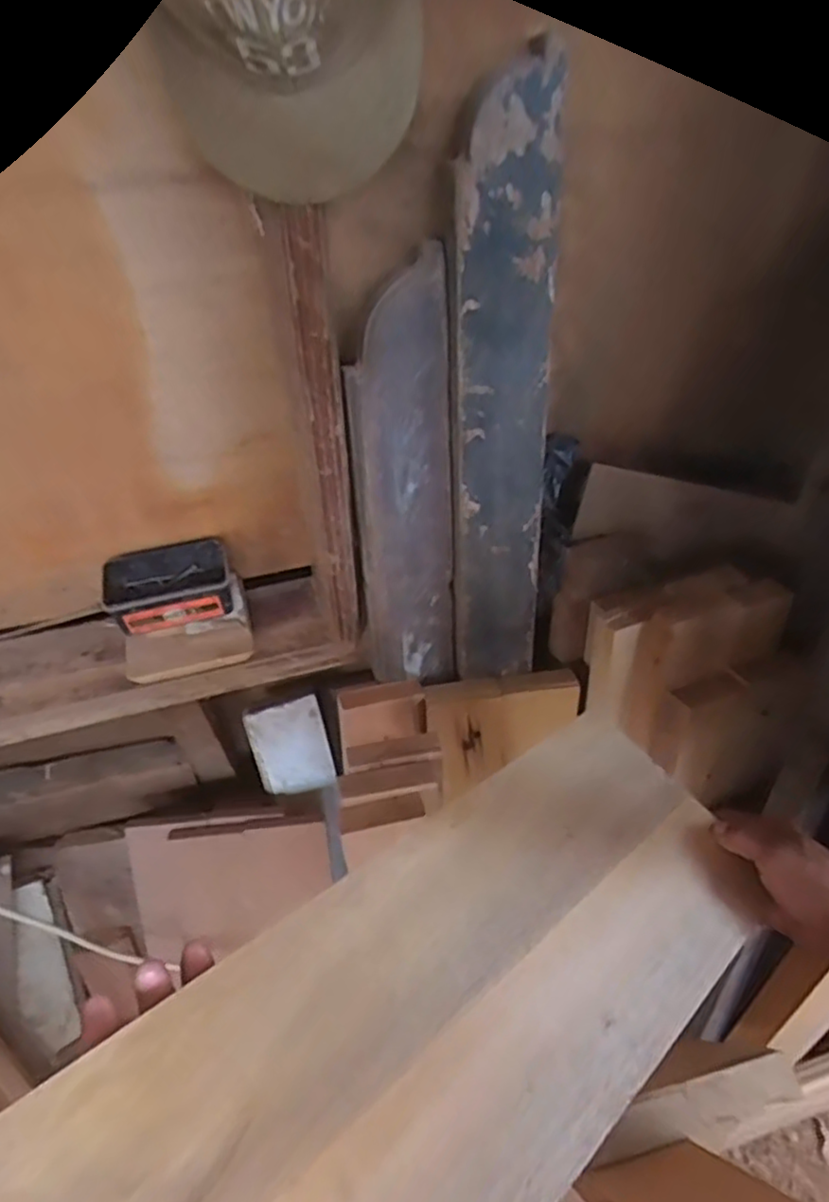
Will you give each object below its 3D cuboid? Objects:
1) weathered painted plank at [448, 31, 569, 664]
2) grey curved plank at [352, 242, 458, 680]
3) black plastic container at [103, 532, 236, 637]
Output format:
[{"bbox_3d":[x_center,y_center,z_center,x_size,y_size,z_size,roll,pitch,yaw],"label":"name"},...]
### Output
[{"bbox_3d":[0.086,-0.160,0.700,0.099,0.612,0.017,-6,38,-1],"label":"weathered painted plank"},{"bbox_3d":[-0.008,-0.103,0.750,0.104,0.481,0.023,-5,36,-3],"label":"grey curved plank"},{"bbox_3d":[-0.293,-0.018,0.817,0.144,0.051,0.085,-13,50,-11],"label":"black plastic container"}]

